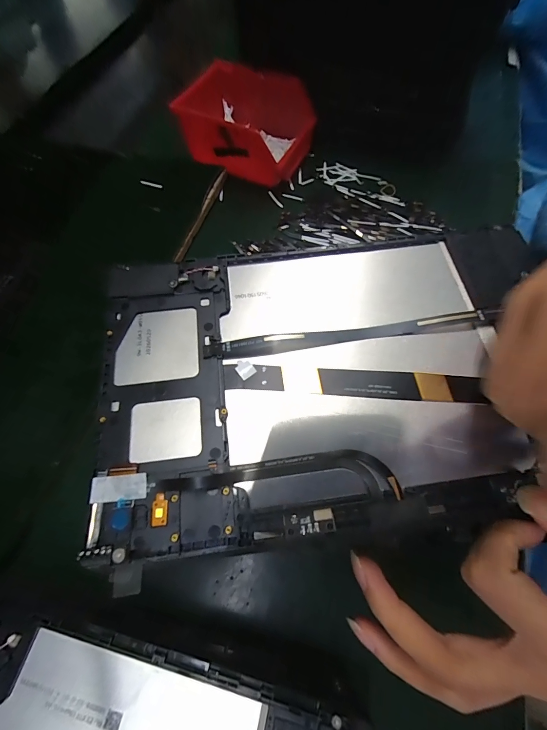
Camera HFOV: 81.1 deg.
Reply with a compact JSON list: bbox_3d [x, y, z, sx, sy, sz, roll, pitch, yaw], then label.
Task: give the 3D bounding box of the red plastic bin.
[{"bbox_3d":[-0.027,-0.286,0.392,0.141,0.082,0.114,18,67,12],"label":"red plastic bin"}]

